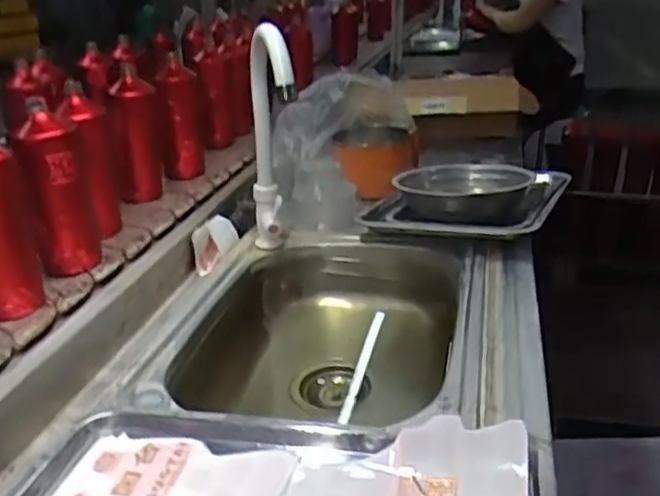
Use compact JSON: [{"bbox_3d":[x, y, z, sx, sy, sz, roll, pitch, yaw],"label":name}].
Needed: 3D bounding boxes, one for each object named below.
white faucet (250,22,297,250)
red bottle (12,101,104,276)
[{"bbox_3d":[-0.069,-0.112,0.811,0.034,0.300,0.174,-7,26,-12],"label":"white faucet"},{"bbox_3d":[-0.325,-0.072,0.820,0.079,0.187,0.084,-3,24,-13],"label":"red bottle"}]

